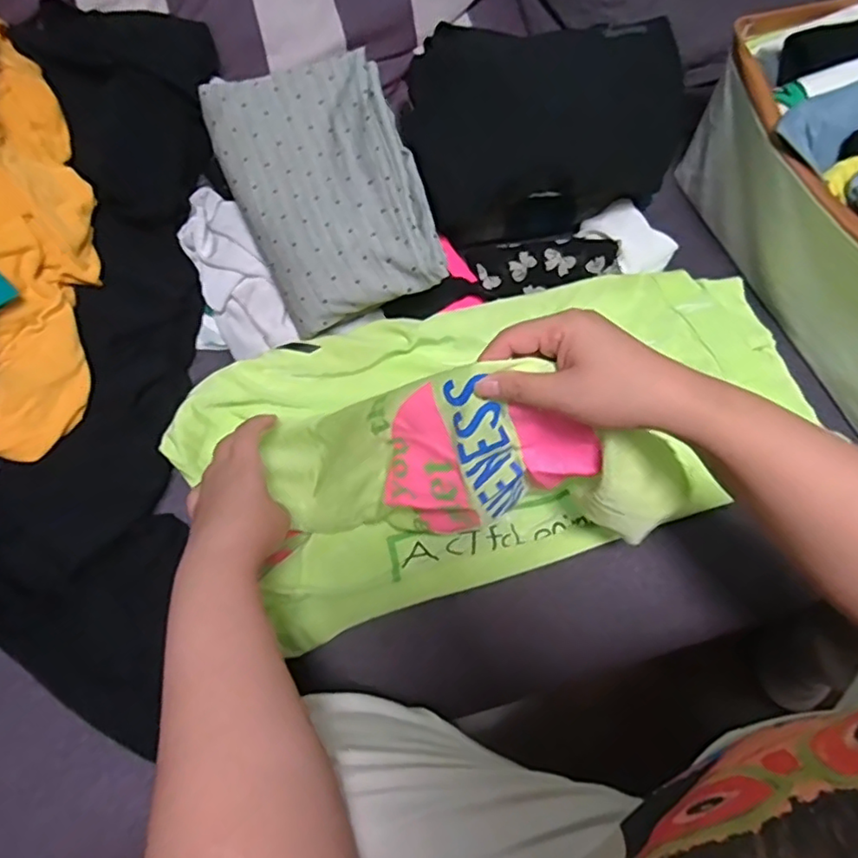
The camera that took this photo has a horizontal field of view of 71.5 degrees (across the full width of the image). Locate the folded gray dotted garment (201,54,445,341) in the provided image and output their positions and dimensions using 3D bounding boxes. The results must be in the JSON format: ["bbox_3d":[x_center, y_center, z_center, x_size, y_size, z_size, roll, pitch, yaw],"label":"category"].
[{"bbox_3d":[-0.101,-0.235,0.598,0.179,0.076,0.262,-20,80,8],"label":"folded gray dotted garment"}]

